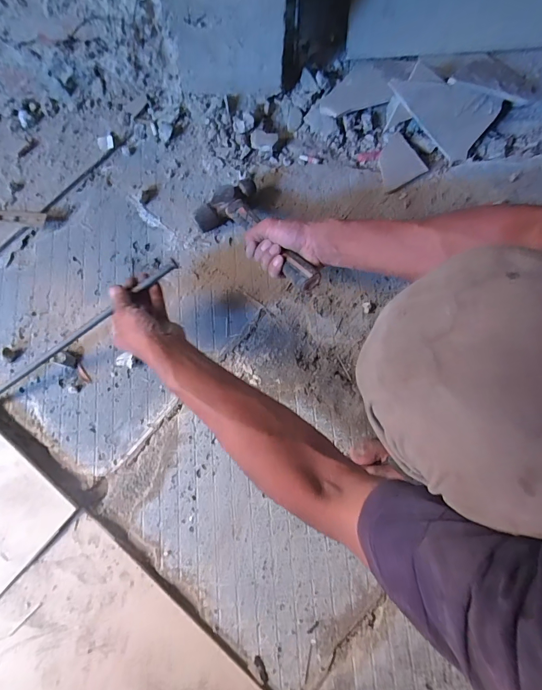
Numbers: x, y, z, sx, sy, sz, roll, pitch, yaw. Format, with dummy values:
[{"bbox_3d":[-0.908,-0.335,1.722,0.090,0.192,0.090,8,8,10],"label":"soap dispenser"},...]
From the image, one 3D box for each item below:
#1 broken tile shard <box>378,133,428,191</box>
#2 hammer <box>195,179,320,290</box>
[{"bbox_3d":[0.222,-0.327,0.657,0.082,0.013,0.088,-30,79,-8],"label":"broken tile shard"},{"bbox_3d":[-0.018,-0.162,0.552,0.112,0.050,0.254,-33,57,-9],"label":"hammer"}]

